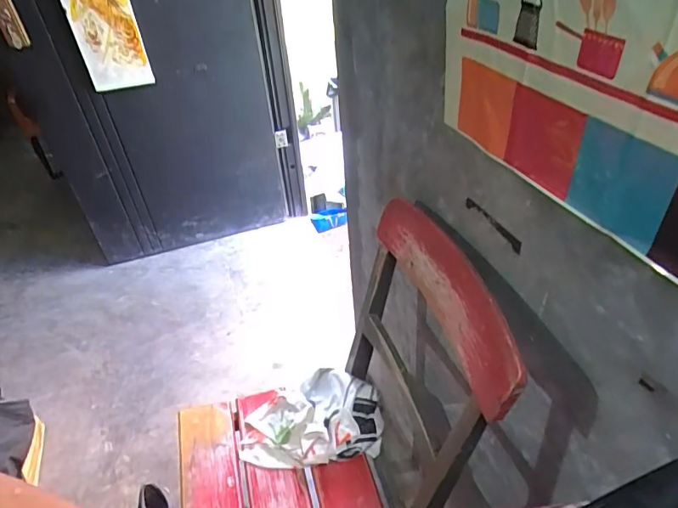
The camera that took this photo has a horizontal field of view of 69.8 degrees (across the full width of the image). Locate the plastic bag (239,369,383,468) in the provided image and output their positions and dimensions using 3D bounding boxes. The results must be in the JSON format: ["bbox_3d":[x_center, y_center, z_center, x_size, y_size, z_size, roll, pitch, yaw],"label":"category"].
[{"bbox_3d":[-0.061,0.352,1.037,0.290,0.067,0.192,-10,41,-5],"label":"plastic bag"}]

